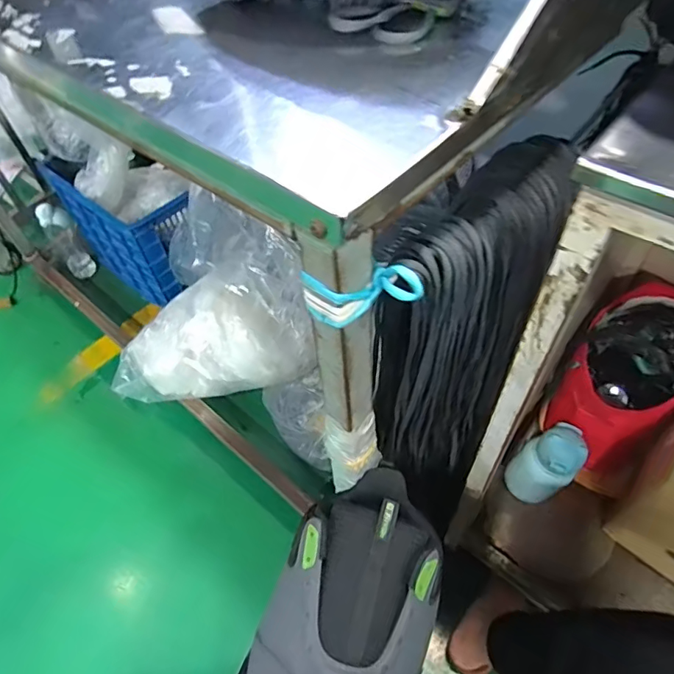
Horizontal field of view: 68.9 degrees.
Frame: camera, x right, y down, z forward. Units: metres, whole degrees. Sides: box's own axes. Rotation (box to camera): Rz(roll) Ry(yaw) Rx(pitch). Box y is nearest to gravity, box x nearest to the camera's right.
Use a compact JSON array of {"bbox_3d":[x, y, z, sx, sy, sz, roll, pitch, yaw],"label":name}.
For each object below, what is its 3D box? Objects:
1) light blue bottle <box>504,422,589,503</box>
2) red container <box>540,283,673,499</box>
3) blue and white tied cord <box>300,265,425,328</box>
[{"bbox_3d":[0.331,0.213,0.797,0.083,0.194,0.070,-7,52,0],"label":"light blue bottle"},{"bbox_3d":[0.465,0.090,0.806,0.166,0.301,0.253,31,61,26],"label":"red container"},{"bbox_3d":[0.015,-0.026,0.290,0.067,0.035,0.025,-1,52,5],"label":"blue and white tied cord"}]

